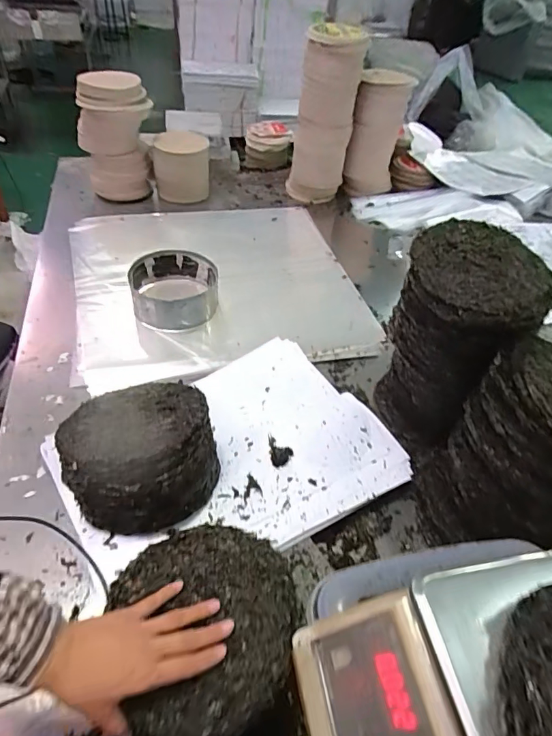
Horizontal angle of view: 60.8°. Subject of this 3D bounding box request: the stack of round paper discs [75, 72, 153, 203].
[{"bbox_3d":[-0.438,-0.629,1.289,0.179,0.281,0.145,-17,50,-20],"label":"stack of round paper discs"}]

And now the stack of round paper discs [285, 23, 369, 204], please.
[{"bbox_3d":[0.138,-0.715,1.342,0.163,0.411,0.140,12,47,6],"label":"stack of round paper discs"}]

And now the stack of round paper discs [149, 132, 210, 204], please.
[{"bbox_3d":[-0.273,-0.580,1.349,0.151,0.173,0.149,-5,47,-10],"label":"stack of round paper discs"}]

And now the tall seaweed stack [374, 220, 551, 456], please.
[{"bbox_3d":[0.278,-0.037,0.765,0.196,0.321,0.180,32,52,23],"label":"tall seaweed stack"}]

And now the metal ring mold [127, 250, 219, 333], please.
[{"bbox_3d":[-0.215,-0.168,1.001,0.180,0.090,0.176,-1,47,-6],"label":"metal ring mold"}]

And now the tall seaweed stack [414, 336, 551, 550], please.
[{"bbox_3d":[0.350,0.123,0.644,0.232,0.264,0.192,21,48,14],"label":"tall seaweed stack"}]

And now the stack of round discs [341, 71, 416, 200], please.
[{"bbox_3d":[0.305,-0.701,1.425,0.129,0.317,0.138,23,49,16],"label":"stack of round discs"}]

